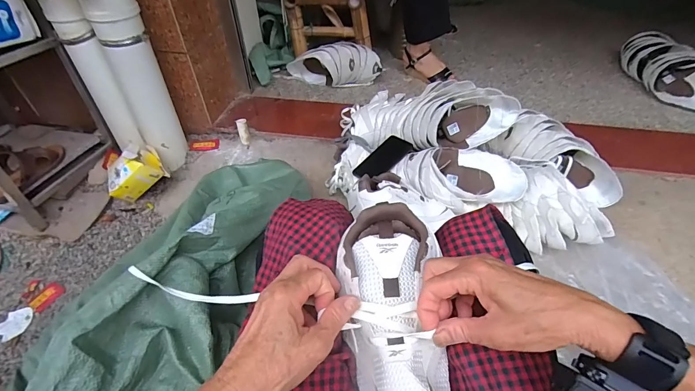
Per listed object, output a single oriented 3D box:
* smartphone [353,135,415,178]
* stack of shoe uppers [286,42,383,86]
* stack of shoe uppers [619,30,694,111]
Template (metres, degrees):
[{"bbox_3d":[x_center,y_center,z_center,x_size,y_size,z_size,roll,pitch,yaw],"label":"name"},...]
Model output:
[{"bbox_3d":[0.092,-0.092,0.903,0.069,0.008,0.157,40,72,17],"label":"smartphone"},{"bbox_3d":[-0.053,-0.470,1.296,0.348,0.145,0.121,0,45,1],"label":"stack of shoe uppers"},{"bbox_3d":[1.139,-0.463,1.263,0.167,0.114,0.378,4,45,4],"label":"stack of shoe uppers"}]

